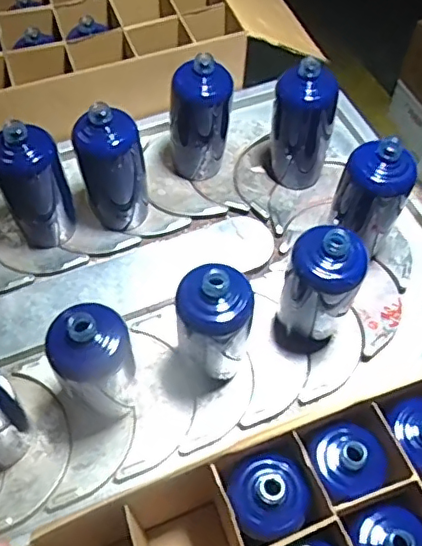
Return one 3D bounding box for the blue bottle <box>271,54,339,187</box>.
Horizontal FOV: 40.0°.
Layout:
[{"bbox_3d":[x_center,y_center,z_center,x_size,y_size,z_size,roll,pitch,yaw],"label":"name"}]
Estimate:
[{"bbox_3d":[0.128,-0.210,0.811,0.085,0.185,0.072,11,57,7],"label":"blue bottle"}]

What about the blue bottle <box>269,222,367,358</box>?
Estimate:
[{"bbox_3d":[0.123,0.016,0.666,0.081,0.187,0.076,21,59,13],"label":"blue bottle"}]

